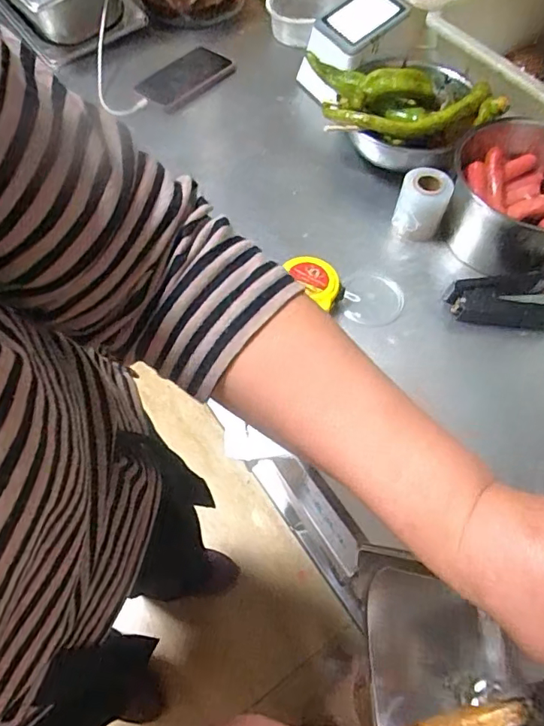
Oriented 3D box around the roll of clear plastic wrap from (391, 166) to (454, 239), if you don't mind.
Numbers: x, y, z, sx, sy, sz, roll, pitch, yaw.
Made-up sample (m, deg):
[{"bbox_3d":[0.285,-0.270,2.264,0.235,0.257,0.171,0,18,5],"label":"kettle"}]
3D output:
[{"bbox_3d":[0.171,-0.182,0.586,0.054,0.060,0.050,1,61,-1],"label":"roll of clear plastic wrap"}]

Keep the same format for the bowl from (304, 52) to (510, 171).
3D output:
[{"bbox_3d":[0.152,-0.302,0.613,0.232,0.085,0.127,10,61,3],"label":"bowl"}]

